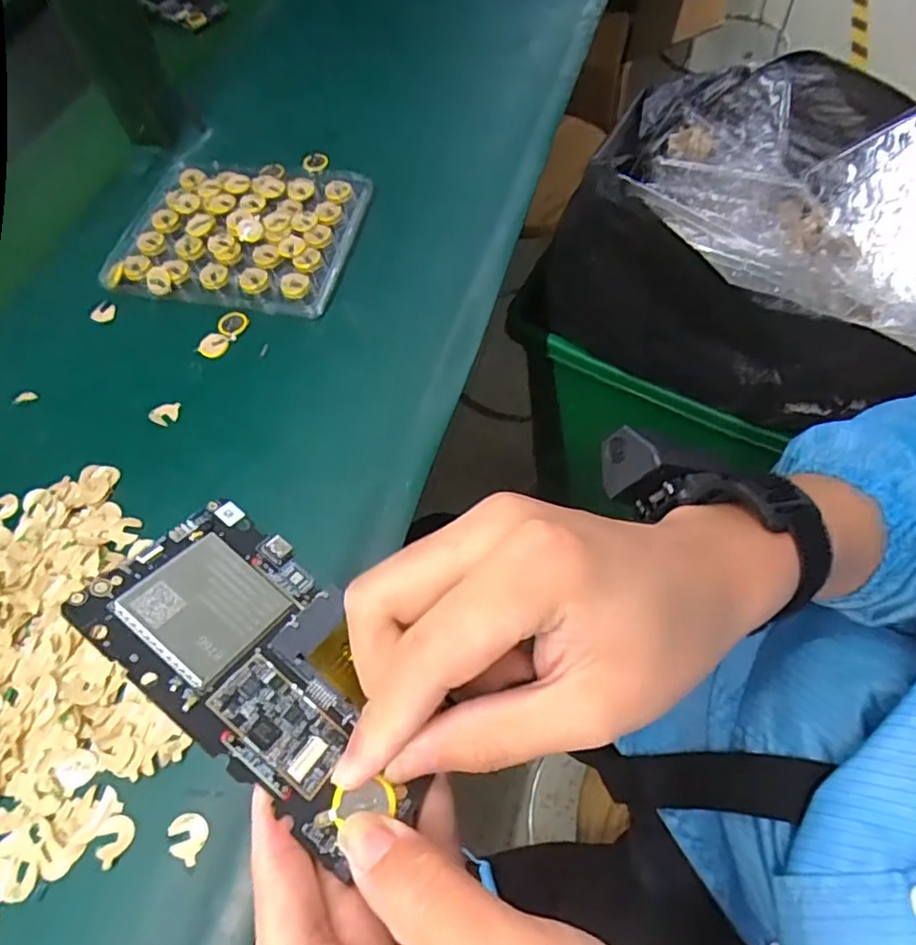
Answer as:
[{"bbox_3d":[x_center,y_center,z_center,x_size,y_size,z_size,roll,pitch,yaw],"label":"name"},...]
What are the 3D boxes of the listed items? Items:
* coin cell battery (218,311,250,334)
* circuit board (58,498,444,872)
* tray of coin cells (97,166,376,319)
[{"bbox_3d":[-0.158,-0.105,0.420,0.020,0.006,0.016,-31,64,-14],"label":"coin cell battery"},{"bbox_3d":[-0.060,0.065,0.201,0.122,0.005,0.063,41,47,5],"label":"circuit board"},{"bbox_3d":[-0.166,-0.186,0.458,0.171,0.025,0.149,10,62,8],"label":"tray of coin cells"}]

